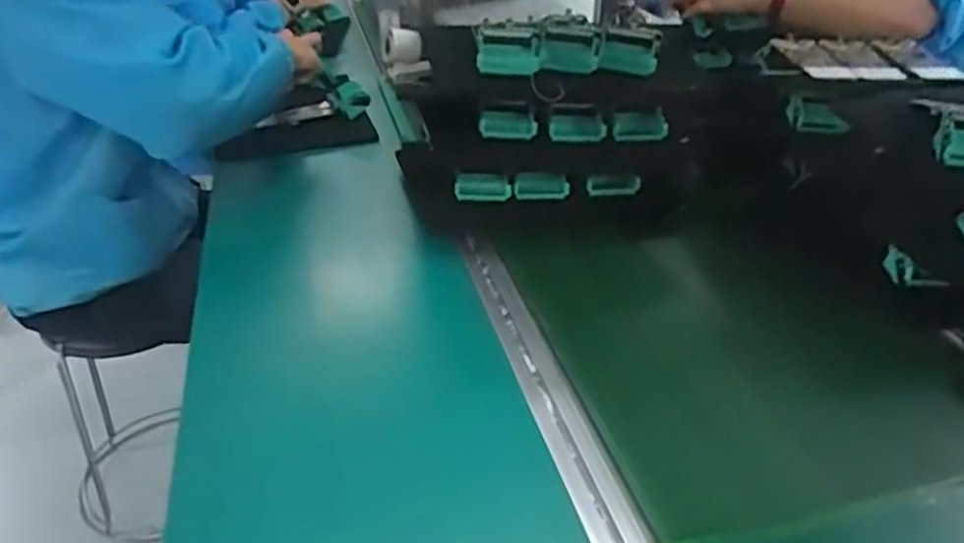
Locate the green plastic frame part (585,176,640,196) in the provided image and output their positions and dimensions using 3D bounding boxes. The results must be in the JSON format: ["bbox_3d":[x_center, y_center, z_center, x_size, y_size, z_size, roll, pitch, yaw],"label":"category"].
[{"bbox_3d":[0.168,-0.110,0.960,0.067,0.023,0.012,-2,31,-3],"label":"green plastic frame part"}]

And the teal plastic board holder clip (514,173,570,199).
[{"bbox_3d":[0.076,-0.108,0.949,0.070,0.032,0.011,-4,32,-6],"label":"teal plastic board holder clip"}]

